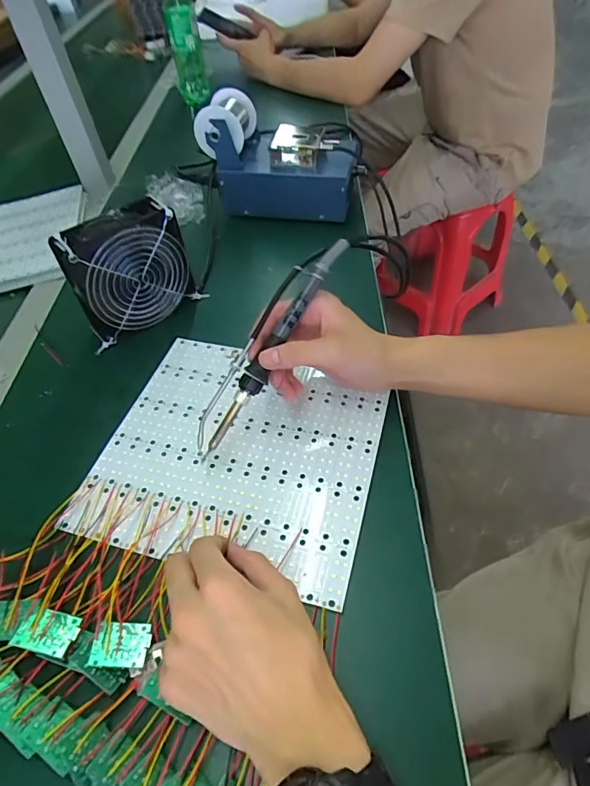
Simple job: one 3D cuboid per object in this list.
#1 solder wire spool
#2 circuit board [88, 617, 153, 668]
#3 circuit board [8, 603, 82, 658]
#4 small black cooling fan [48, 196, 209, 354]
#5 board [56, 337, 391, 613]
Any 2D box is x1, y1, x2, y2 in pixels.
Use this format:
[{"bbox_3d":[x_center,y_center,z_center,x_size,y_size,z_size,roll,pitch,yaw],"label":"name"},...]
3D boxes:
[{"bbox_3d":[-0.091,-0.354,0.606,0.060,0.055,0.083,9,52,12],"label":"solder wire spool"},{"bbox_3d":[-0.114,0.164,0.304,0.035,0.004,0.027,10,53,-1],"label":"circuit board"},{"bbox_3d":[-0.162,0.156,0.303,0.035,0.004,0.026,15,40,2],"label":"circuit board"},{"bbox_3d":[-0.175,-0.127,0.495,0.124,0.119,0.055,-36,56,-22],"label":"small black cooling fan"},{"bbox_3d":[-0.049,0.046,0.416,0.236,0.007,0.219,10,52,13],"label":"board"}]

